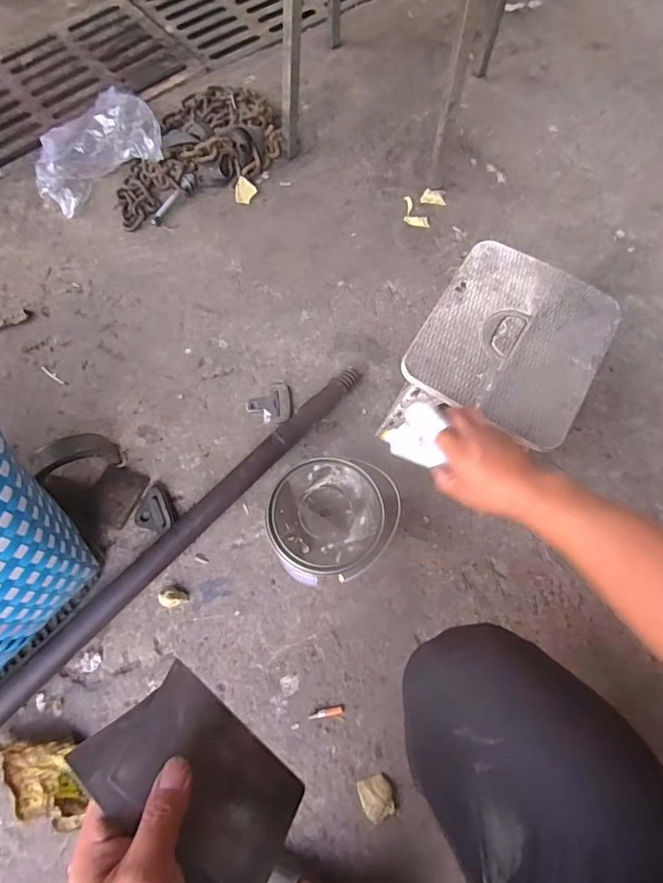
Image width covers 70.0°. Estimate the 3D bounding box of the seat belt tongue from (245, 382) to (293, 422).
[{"bbox_3d":[-0.110,-0.065,0.839,0.077,0.004,0.072,-14,71,-6],"label":"seat belt tongue"}]

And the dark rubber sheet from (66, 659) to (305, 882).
[{"bbox_3d":[-0.082,0.220,0.303,0.140,0.005,0.091,54,40,-1],"label":"dark rubber sheet"}]

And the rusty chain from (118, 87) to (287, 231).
[{"bbox_3d":[-0.310,-0.664,1.026,0.415,0.067,0.298,-29,73,-11],"label":"rusty chain"}]

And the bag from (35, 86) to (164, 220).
[{"bbox_3d":[-0.513,-0.649,1.035,0.274,0.098,0.308,-20,72,-8],"label":"bag"}]

